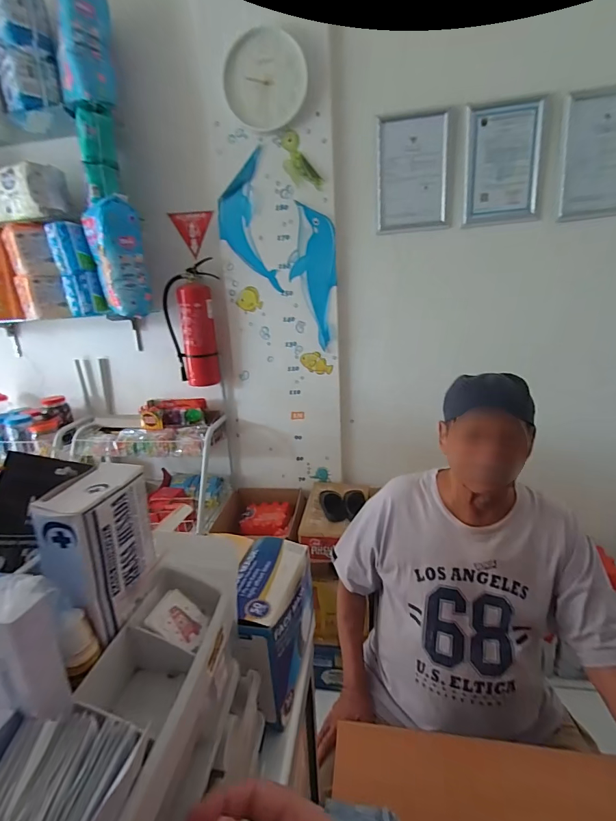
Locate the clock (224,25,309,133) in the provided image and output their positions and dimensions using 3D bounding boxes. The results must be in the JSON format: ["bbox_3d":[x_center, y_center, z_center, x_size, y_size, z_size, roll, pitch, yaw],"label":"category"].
[{"bbox_3d":[-0.147,-1.167,1.346,0.284,0.309,0.055,-1,16,8],"label":"clock"}]

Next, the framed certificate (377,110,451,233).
[{"bbox_3d":[0.377,-0.850,1.366,0.251,0.389,0.018,0,8,8],"label":"framed certificate"}]

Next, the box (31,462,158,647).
[{"bbox_3d":[-0.136,0.090,0.252,0.036,0.089,0.067,1,16,12],"label":"box"}]

